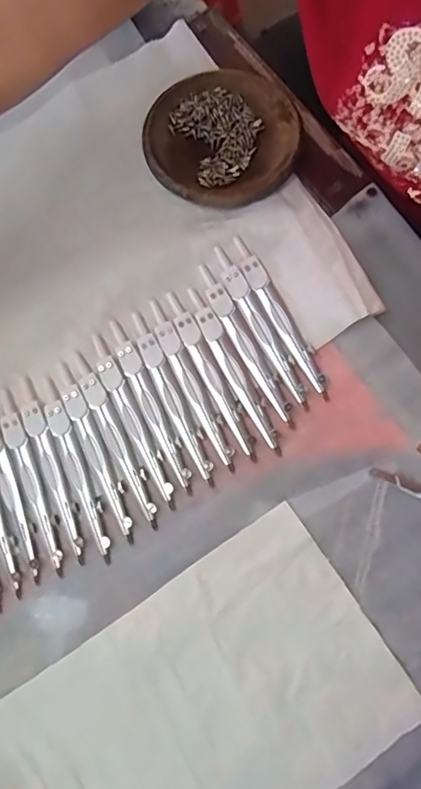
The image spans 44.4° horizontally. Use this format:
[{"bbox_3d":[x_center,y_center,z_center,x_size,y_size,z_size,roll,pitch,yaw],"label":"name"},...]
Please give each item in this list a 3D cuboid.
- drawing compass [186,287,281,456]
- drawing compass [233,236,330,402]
[{"bbox_3d":[0.017,-0.018,0.357,0.013,0.010,0.126,-29,78,-5],"label":"drawing compass"},{"bbox_3d":[0.049,-0.056,0.361,0.014,0.007,0.128,-30,78,-5],"label":"drawing compass"}]

